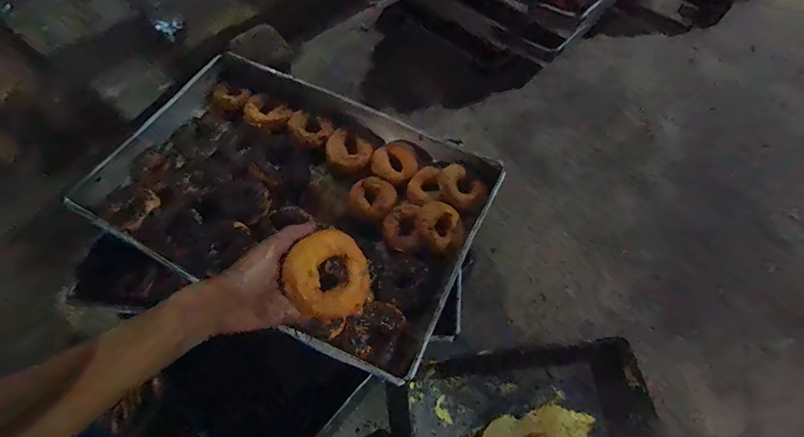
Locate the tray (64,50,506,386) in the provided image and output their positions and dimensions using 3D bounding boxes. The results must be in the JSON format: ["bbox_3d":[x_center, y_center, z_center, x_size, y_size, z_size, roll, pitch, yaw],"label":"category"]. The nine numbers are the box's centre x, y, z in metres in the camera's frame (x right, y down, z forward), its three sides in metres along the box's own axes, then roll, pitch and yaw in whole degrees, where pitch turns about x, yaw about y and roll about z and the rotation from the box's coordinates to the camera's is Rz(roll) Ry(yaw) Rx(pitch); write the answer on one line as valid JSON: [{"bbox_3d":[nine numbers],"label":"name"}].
[{"bbox_3d":[-0.173,-0.057,0.673,0.612,0.065,0.444,24,62,11],"label":"tray"}]

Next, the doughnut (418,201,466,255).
[{"bbox_3d":[0.065,0.015,0.626,0.082,0.029,0.082,1,60,-2],"label":"doughnut"}]

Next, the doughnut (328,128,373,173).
[{"bbox_3d":[-0.105,-0.125,0.724,0.088,0.027,0.072,33,64,16],"label":"doughnut"}]

